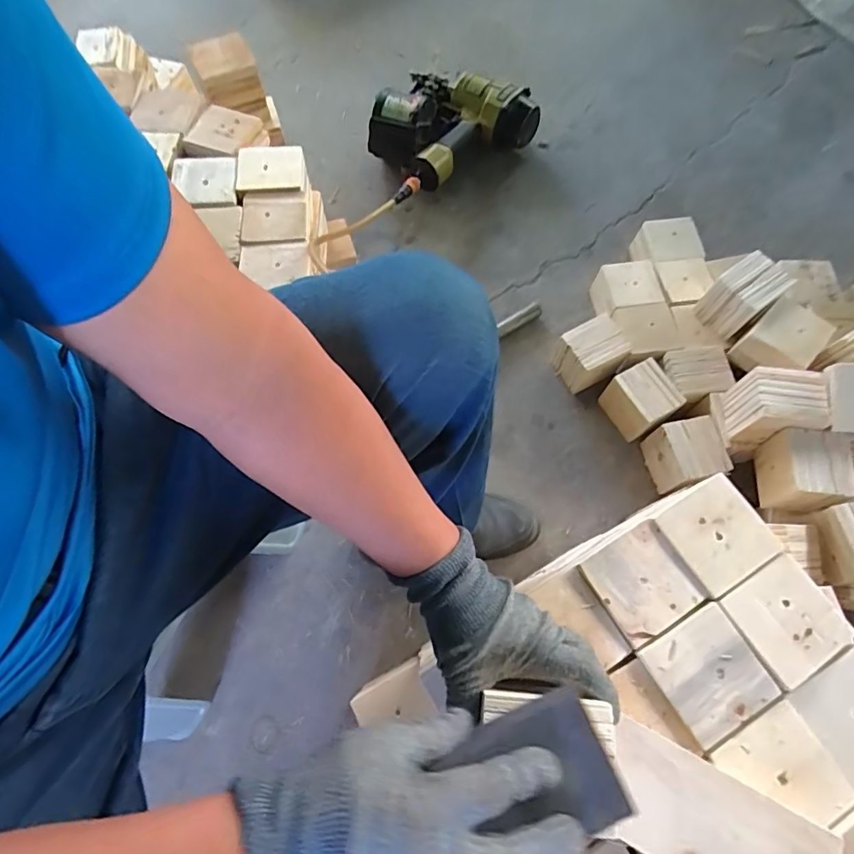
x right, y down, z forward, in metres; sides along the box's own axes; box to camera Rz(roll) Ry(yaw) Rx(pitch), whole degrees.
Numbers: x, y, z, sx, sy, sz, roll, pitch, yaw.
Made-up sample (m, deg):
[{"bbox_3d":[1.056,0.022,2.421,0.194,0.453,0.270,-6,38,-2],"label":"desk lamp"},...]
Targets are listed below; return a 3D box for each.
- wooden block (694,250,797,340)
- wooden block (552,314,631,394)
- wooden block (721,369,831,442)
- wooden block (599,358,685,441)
[{"bbox_3d":[0.514,-0.212,0.827,0.098,0.086,0.083,-37,71,-12],"label":"wooden block"},{"bbox_3d":[0.277,-0.118,0.852,0.097,0.103,0.092,-30,70,-10],"label":"wooden block"},{"bbox_3d":[0.495,-0.025,0.736,0.099,0.099,0.087,8,68,5],"label":"wooden block"},{"bbox_3d":[0.349,-0.042,0.828,0.086,0.077,0.096,-29,70,-10],"label":"wooden block"}]

